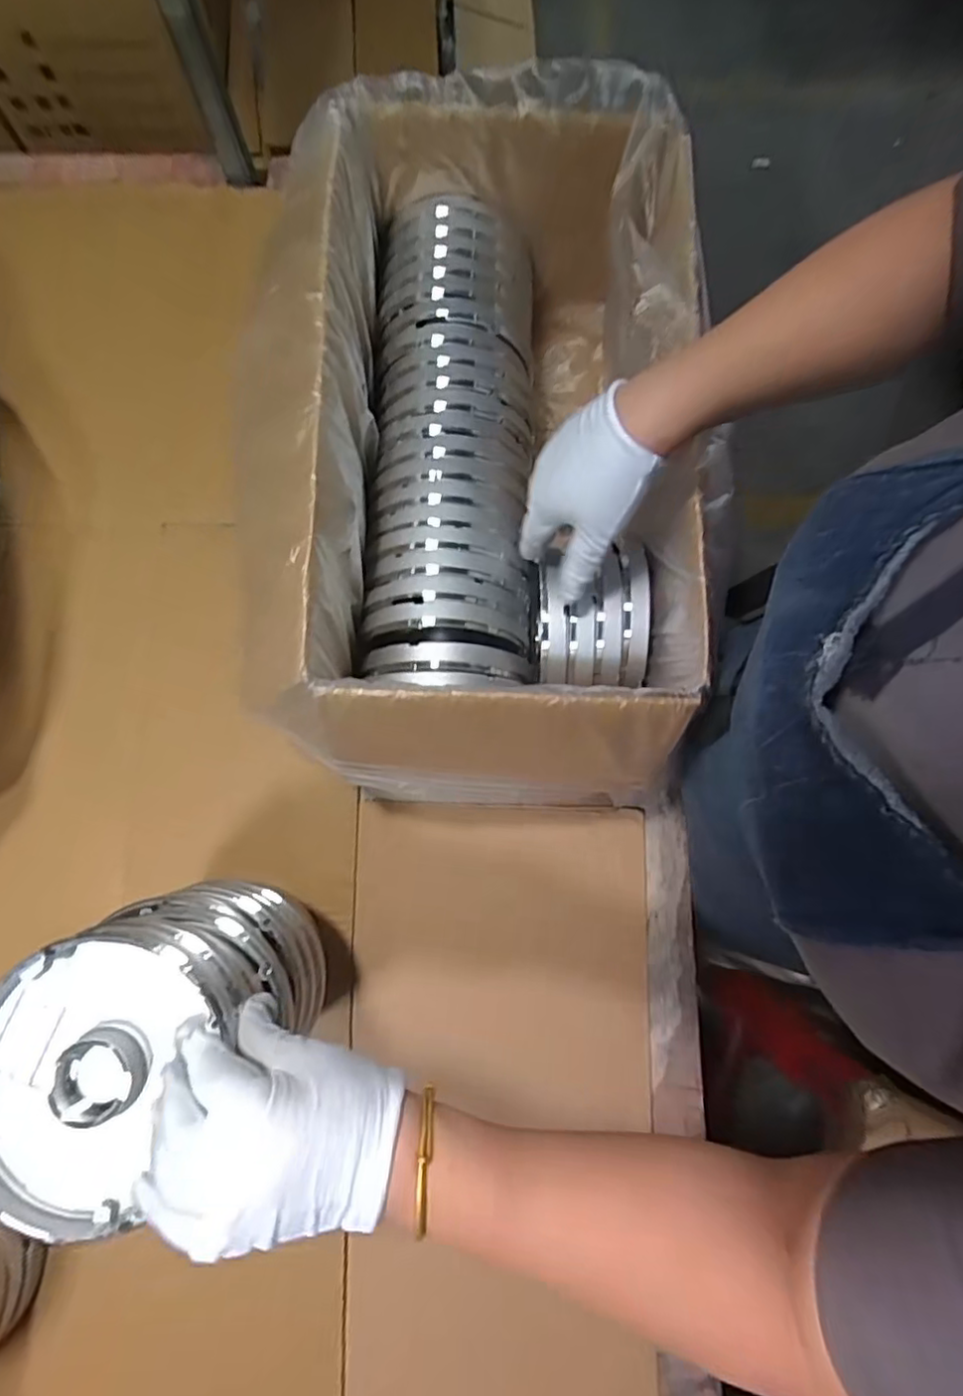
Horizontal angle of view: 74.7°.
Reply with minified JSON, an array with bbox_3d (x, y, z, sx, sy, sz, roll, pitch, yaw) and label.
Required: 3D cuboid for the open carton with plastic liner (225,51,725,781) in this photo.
[{"bbox_3d":[-0.001,-0.183,0.493,0.304,0.197,0.477,0,80,-1],"label":"open carton with plastic liner"}]

